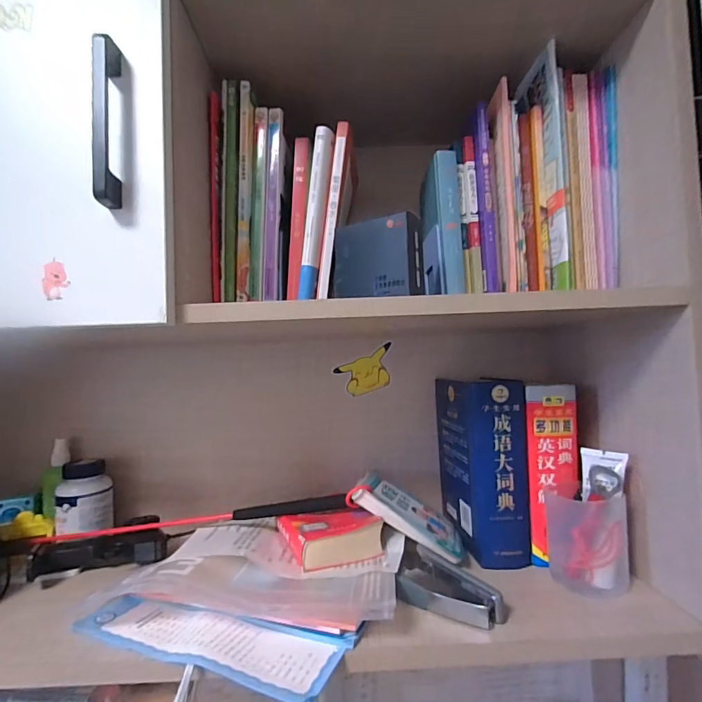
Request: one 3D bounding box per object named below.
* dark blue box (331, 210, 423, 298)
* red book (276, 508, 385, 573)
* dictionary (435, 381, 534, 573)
[{"bbox_3d":[0.027,-0.095,0.447,0.097,0.079,0.036,-4,-3,35],"label":"dark blue box"},{"bbox_3d":[-0.027,0.214,0.493,0.097,0.032,0.091,-1,-3,-28],"label":"red book"},{"bbox_3d":[0.170,0.147,0.556,0.073,0.208,0.161,-2,-2,-5],"label":"dictionary"}]

